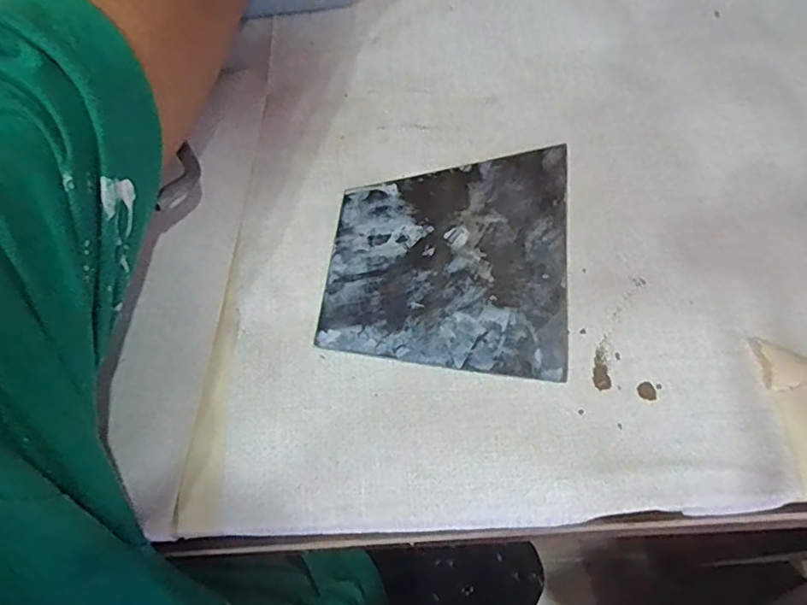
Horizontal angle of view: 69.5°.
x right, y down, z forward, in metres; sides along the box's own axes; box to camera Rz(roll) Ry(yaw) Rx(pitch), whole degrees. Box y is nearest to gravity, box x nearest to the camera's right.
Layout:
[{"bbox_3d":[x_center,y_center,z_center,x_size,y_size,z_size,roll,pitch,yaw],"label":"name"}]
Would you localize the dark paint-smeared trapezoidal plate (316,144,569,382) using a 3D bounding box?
[{"bbox_3d":[0.020,-0.023,0.247,0.097,0.004,0.105,6,64,4],"label":"dark paint-smeared trapezoidal plate"}]

